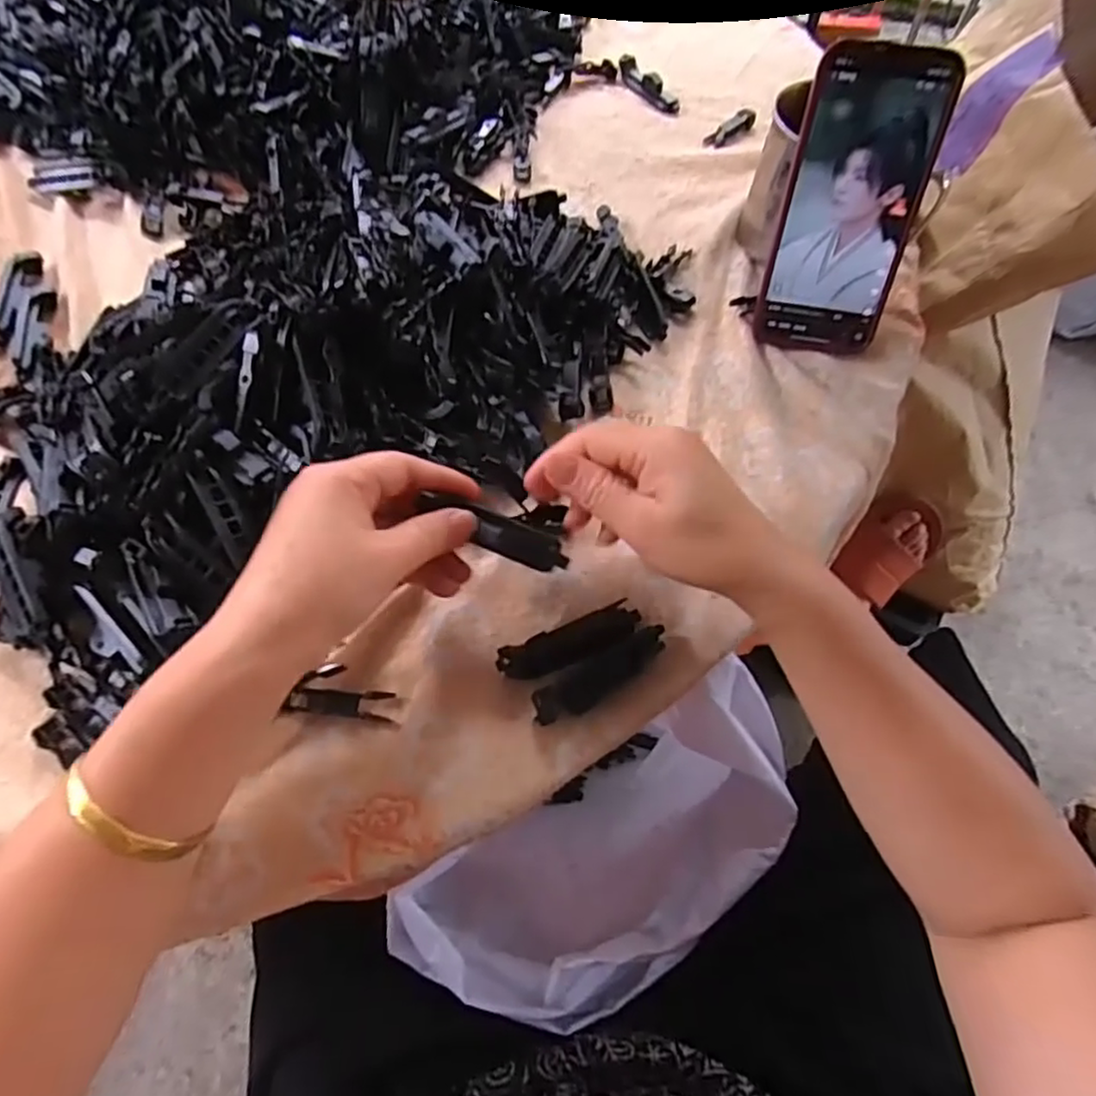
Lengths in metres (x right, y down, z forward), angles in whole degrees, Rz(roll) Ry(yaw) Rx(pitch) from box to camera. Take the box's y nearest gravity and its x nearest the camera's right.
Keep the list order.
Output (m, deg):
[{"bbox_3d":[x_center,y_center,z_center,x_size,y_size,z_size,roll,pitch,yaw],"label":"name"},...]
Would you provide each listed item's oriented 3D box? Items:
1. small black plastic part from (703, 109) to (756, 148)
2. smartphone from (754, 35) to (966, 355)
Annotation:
[{"bbox_3d":[0.149,-0.341,0.533,0.047,0.012,0.018,-39,70,-18],"label":"small black plastic part"},{"bbox_3d":[0.178,-0.199,0.386,0.076,0.159,0.005,11,32,8],"label":"smartphone"}]

